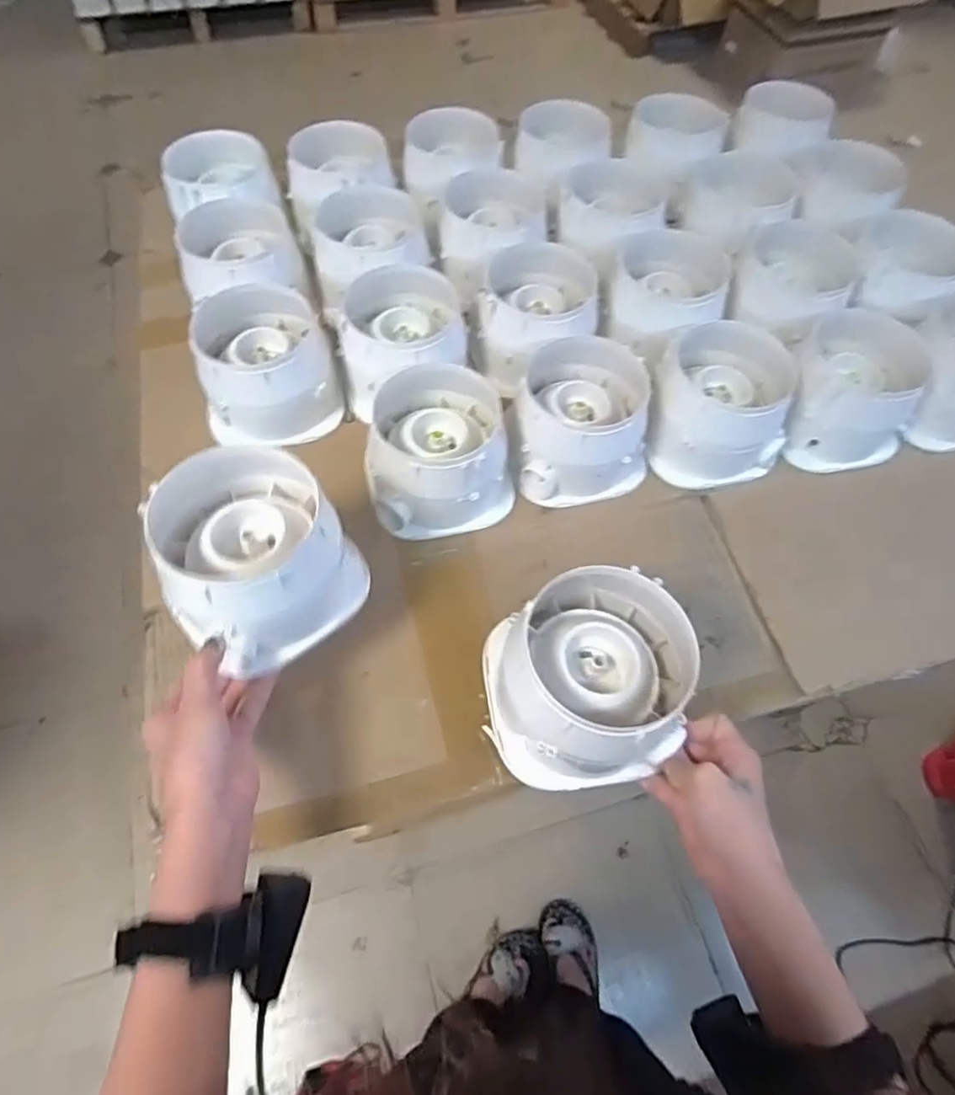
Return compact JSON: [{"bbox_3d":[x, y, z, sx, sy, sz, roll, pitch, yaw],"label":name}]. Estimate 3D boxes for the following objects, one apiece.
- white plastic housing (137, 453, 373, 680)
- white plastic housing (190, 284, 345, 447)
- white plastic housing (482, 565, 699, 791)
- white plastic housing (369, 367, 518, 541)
[{"bbox_3d":[-0.159,0.003,0.470,0.125,0.095,0.131,-26,65,-16],"label":"white plastic housing"},{"bbox_3d":[-0.209,-0.183,0.644,0.131,0.093,0.148,-16,63,-11],"label":"white plastic housing"},{"bbox_3d":[0.078,0.086,0.453,0.133,0.087,0.135,1,61,-2],"label":"white plastic housing"},{"bbox_3d":[-0.038,-0.093,0.592,0.129,0.099,0.131,-16,63,-11],"label":"white plastic housing"}]

